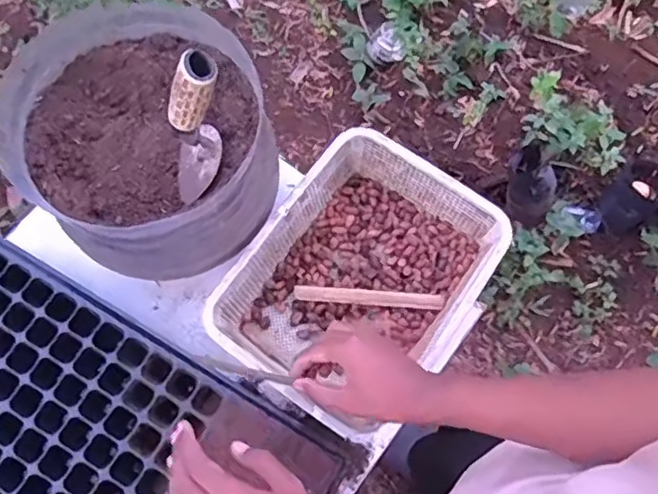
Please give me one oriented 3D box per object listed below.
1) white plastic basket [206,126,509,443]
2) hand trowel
[{"bbox_3d":[0.031,0.036,0.667,0.217,0.084,0.282,35,75,9],"label":"white plastic basket"},{"bbox_3d":[-0.117,-0.100,0.531,0.059,0.159,0.060,-14,73,-5],"label":"hand trowel"}]

